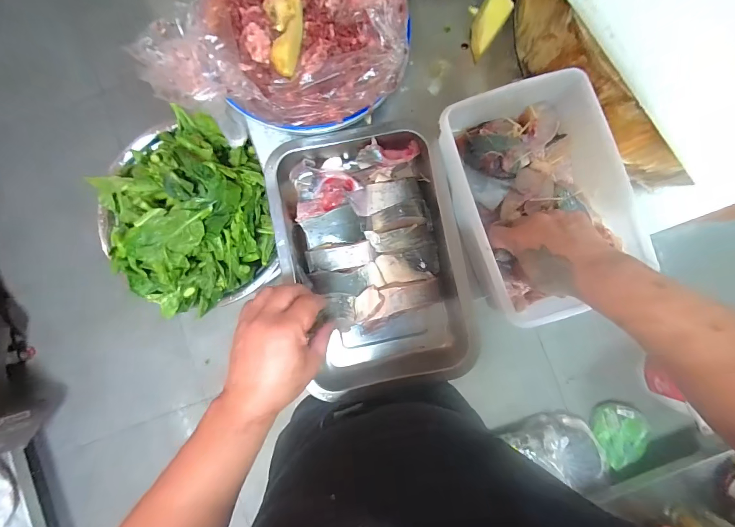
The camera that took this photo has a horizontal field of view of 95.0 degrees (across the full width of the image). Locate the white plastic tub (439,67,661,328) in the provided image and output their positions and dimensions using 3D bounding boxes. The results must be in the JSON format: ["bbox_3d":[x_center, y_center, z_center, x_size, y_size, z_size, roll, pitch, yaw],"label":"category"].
[{"bbox_3d":[0.191,-0.073,0.394,0.169,0.087,0.247,-17,87,-2],"label":"white plastic tub"}]

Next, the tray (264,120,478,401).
[{"bbox_3d":[0.005,-0.002,0.420,0.205,0.050,0.318,-11,87,-2],"label":"tray"}]

